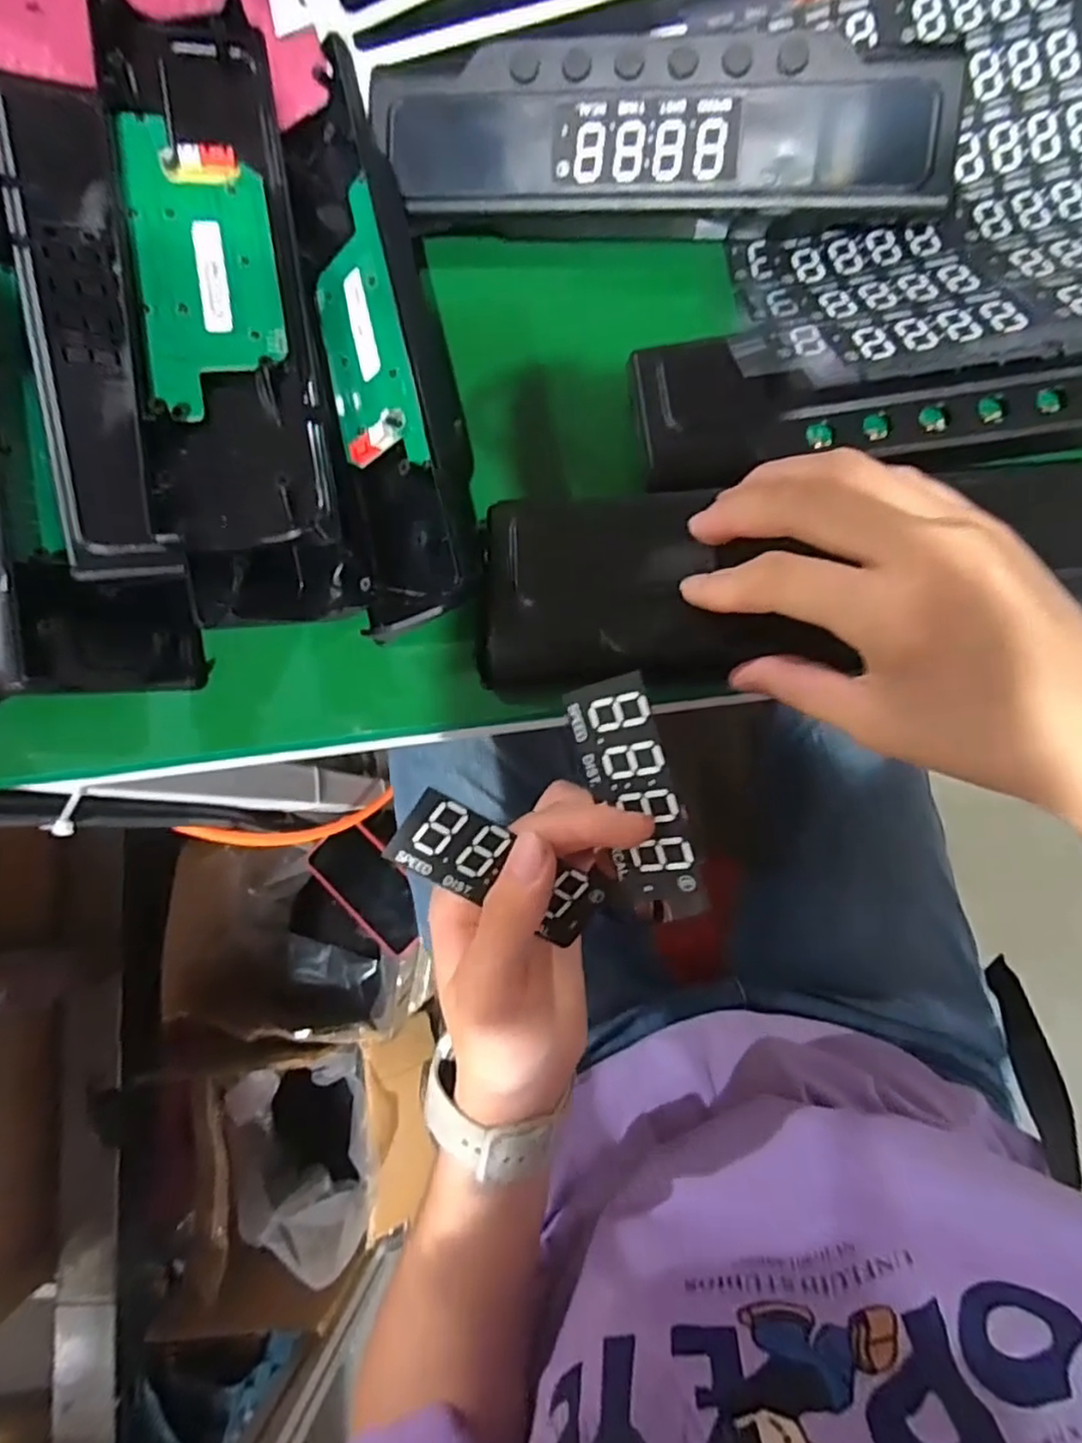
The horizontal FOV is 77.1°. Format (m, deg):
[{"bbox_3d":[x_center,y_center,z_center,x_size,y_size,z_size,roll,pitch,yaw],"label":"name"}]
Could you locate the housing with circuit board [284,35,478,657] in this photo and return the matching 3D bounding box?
[{"bbox_3d":[-0.069,-0.160,0.290,0.061,0.052,0.245,-11,82,4],"label":"housing with circuit board"}]

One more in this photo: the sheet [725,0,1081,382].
[{"bbox_3d":[0.206,-0.249,0.283,0.266,0.033,0.205,-9,83,5],"label":"sheet"}]

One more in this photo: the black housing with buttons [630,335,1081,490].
[{"bbox_3d":[0.163,-0.131,0.275,0.242,0.030,0.061,-4,83,5],"label":"black housing with buttons"}]

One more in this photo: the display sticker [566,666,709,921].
[{"bbox_3d":[0.033,0.027,0.231,0.032,0.004,0.083,-15,90,32],"label":"display sticker"}]

